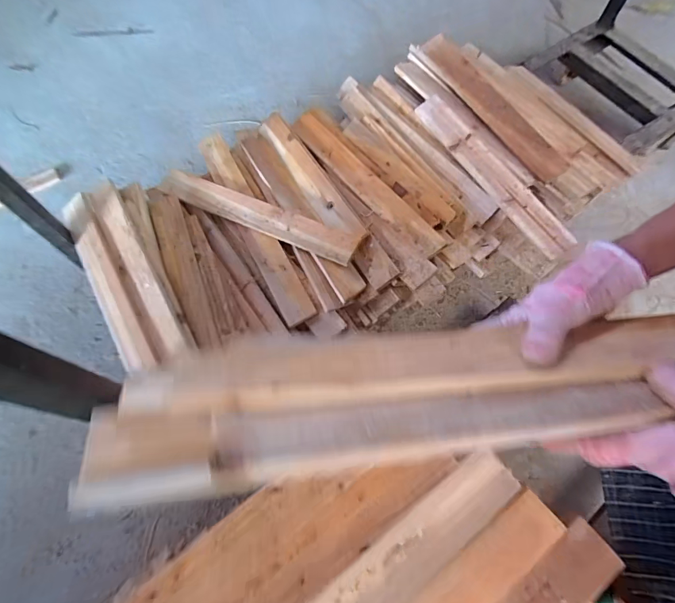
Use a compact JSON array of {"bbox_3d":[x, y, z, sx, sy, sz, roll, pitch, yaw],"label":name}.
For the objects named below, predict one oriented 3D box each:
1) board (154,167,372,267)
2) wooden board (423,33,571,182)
[{"bbox_3d":[-0.171,-0.186,0.873,0.460,0.020,0.077,21,70,11],"label":"board"},{"bbox_3d":[0.351,-0.479,0.961,0.066,0.035,0.505,-26,68,-8],"label":"wooden board"}]

